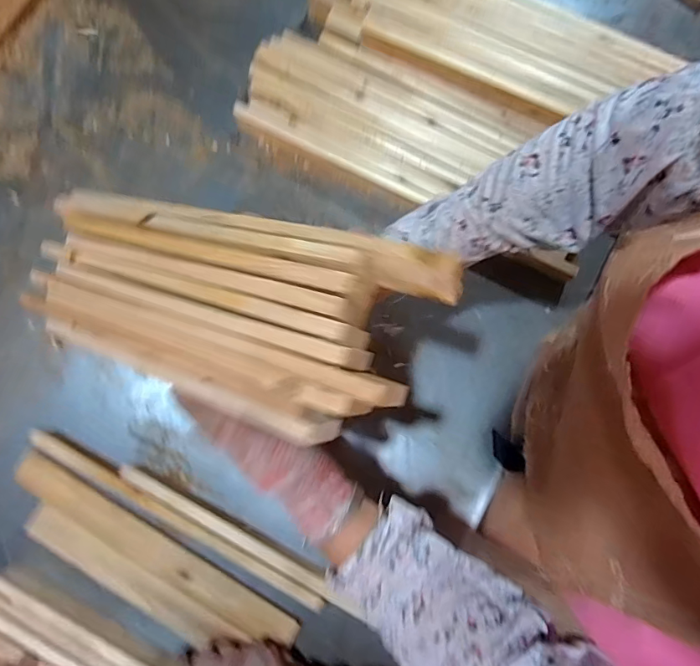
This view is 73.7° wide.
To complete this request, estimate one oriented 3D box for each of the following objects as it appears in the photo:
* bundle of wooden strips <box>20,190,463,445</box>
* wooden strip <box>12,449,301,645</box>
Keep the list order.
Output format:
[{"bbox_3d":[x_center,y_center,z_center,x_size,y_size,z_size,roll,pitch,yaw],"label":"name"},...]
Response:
[{"bbox_3d":[-0.144,-0.036,0.426,0.448,0.033,0.160,15,79,28],"label":"bundle of wooden strips"},{"bbox_3d":[-0.234,0.261,0.562,0.385,0.020,0.043,30,81,5],"label":"wooden strip"}]

